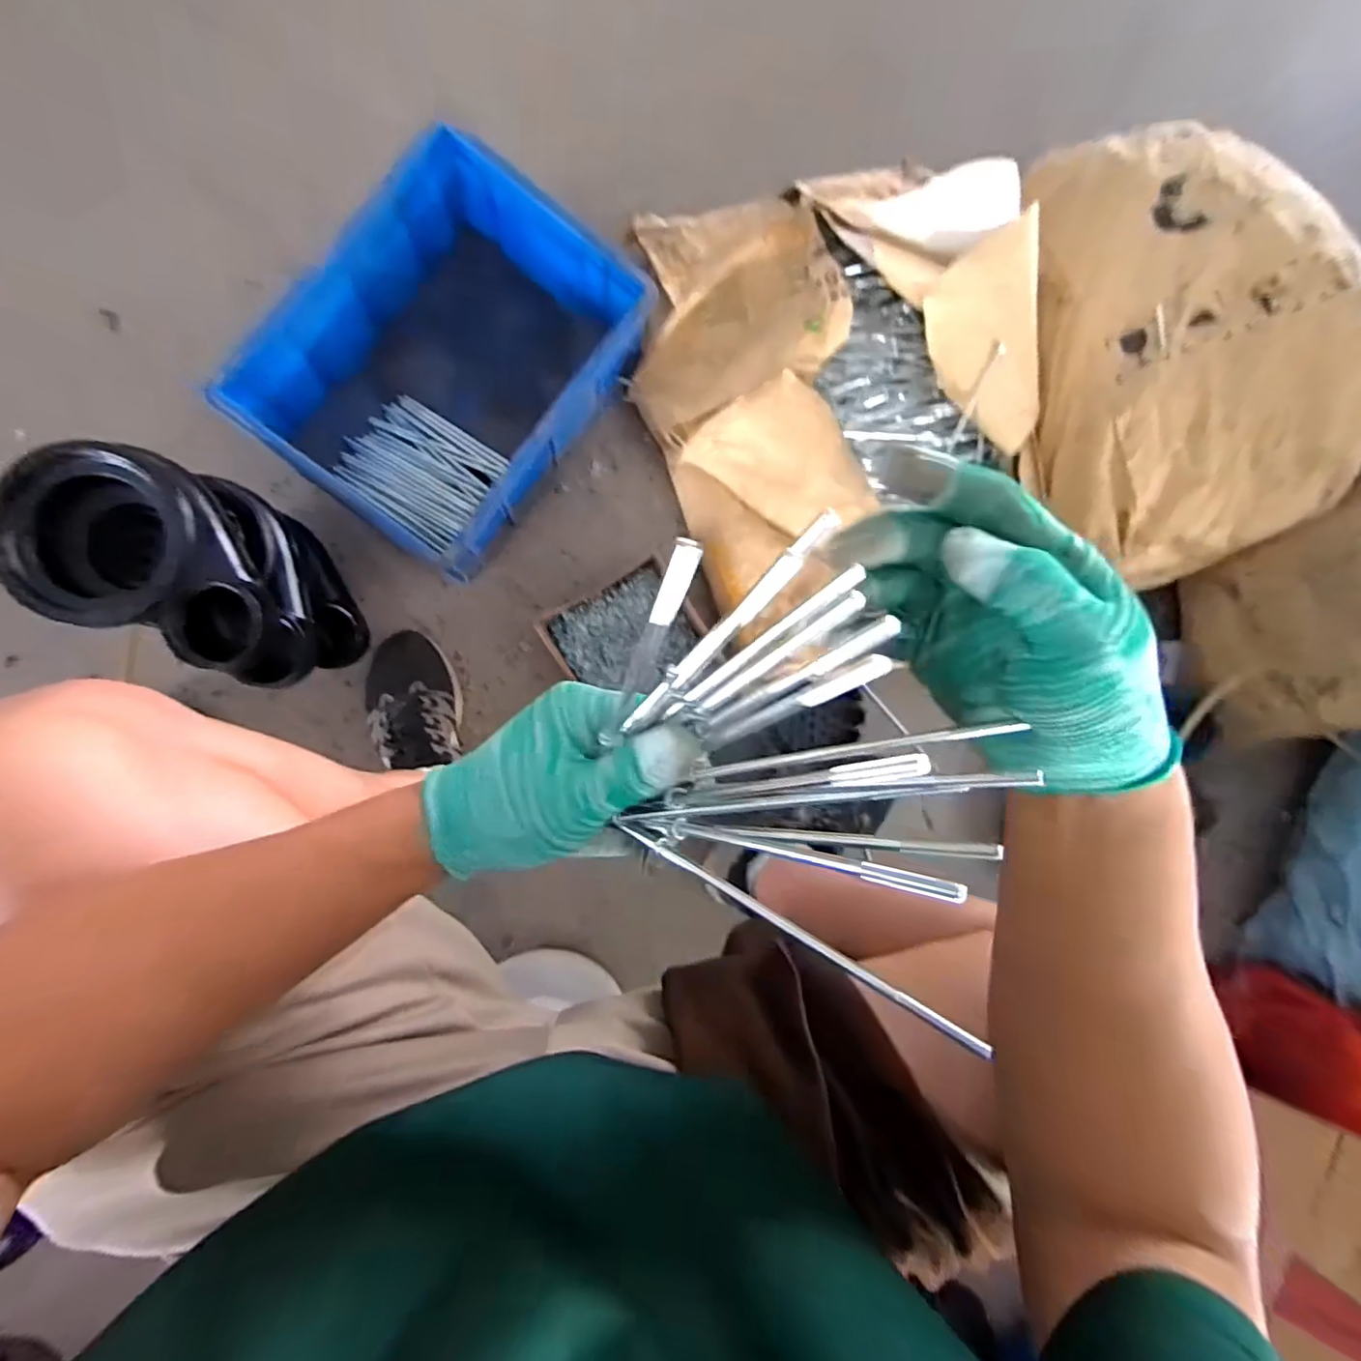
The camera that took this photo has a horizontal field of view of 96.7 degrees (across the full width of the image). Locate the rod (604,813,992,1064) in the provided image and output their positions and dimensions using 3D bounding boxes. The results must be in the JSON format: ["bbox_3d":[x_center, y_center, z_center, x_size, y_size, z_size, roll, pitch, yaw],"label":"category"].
[{"bbox_3d":[0.042,0.102,0.255,0.168,0.007,0.005,24,84,29],"label":"rod"}]

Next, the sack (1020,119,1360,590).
[{"bbox_3d":[0.586,-0.404,0.722,0.268,0.192,0.545,-14,91,-9],"label":"sack"}]

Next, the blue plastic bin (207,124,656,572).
[{"bbox_3d":[-0.265,-0.364,0.726,0.294,0.157,0.392,34,84,-6],"label":"blue plastic bin"}]

